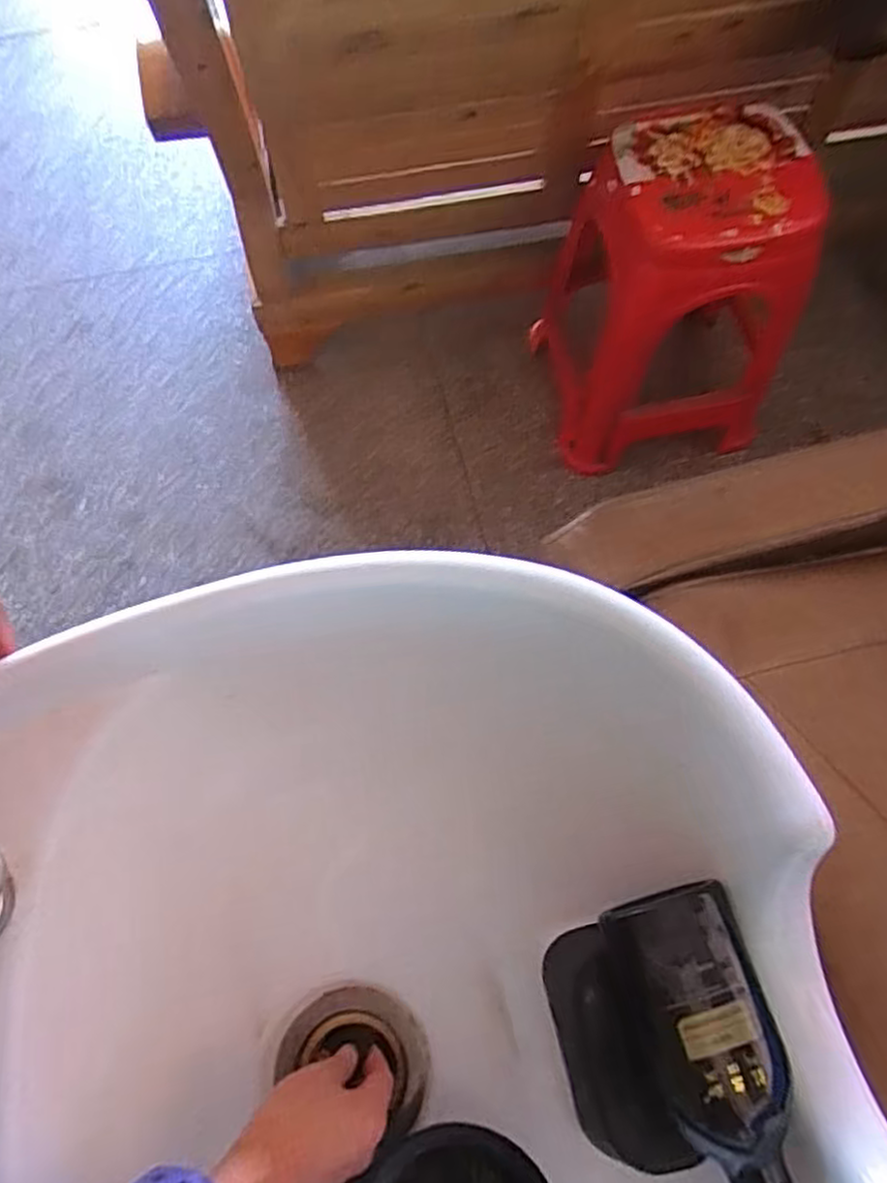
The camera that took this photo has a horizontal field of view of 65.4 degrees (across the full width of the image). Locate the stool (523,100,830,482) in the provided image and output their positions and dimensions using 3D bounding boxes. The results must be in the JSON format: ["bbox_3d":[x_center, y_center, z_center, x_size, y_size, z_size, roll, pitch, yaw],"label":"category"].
[{"bbox_3d":[0.375,-0.502,1.182,0.359,0.451,0.373,-12,69,-3],"label":"stool"}]

